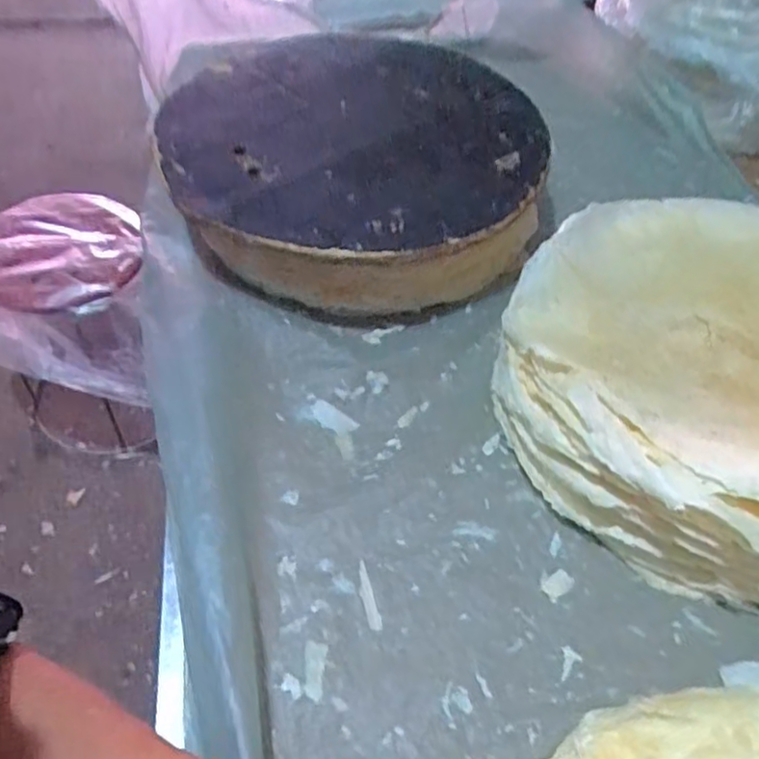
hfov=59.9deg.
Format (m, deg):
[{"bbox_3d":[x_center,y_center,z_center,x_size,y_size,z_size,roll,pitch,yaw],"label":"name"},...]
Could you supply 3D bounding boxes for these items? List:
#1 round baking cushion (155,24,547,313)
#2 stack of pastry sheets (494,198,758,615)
[{"bbox_3d":[-0.026,-0.228,0.710,0.381,0.123,0.341,1,53,-4],"label":"round baking cushion"},{"bbox_3d":[0.287,-0.005,0.570,0.349,0.111,0.359,14,53,7],"label":"stack of pastry sheets"}]

